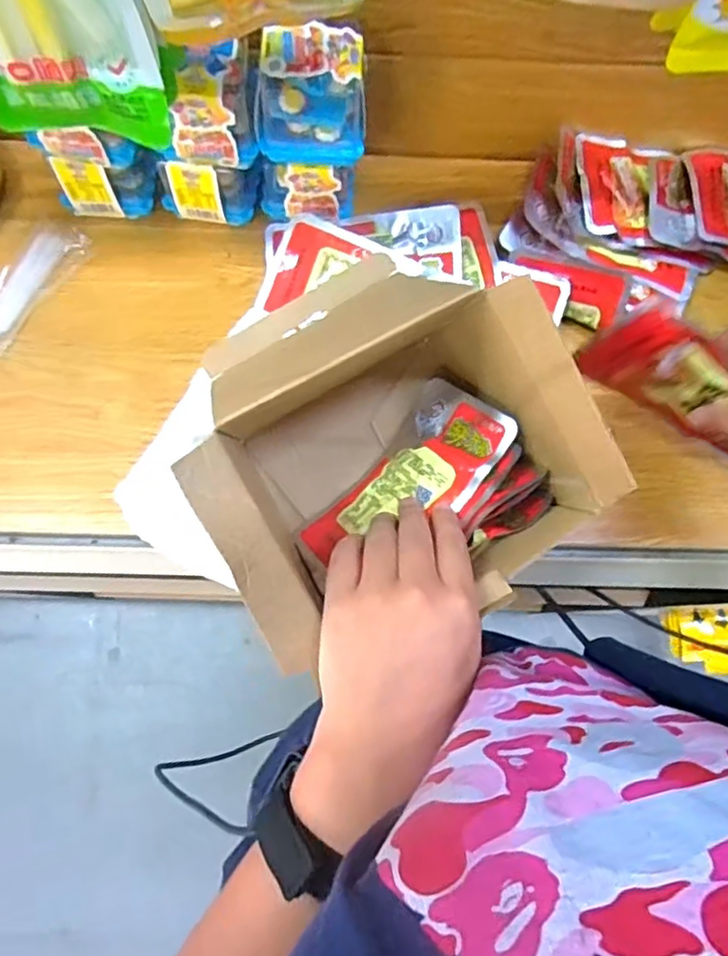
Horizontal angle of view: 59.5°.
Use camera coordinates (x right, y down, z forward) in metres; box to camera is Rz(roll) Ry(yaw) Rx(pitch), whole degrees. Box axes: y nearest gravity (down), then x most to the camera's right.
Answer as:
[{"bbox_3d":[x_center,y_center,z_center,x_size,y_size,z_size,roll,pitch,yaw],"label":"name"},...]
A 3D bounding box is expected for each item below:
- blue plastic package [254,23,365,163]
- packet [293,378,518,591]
[{"bbox_3d":[-0.033,-0.244,0.407,0.070,0.064,0.047,2,77,-1],"label":"blue plastic package"},{"bbox_3d":[0.022,0.005,0.405,0.147,0.022,0.088,-44,44,1],"label":"packet"}]

